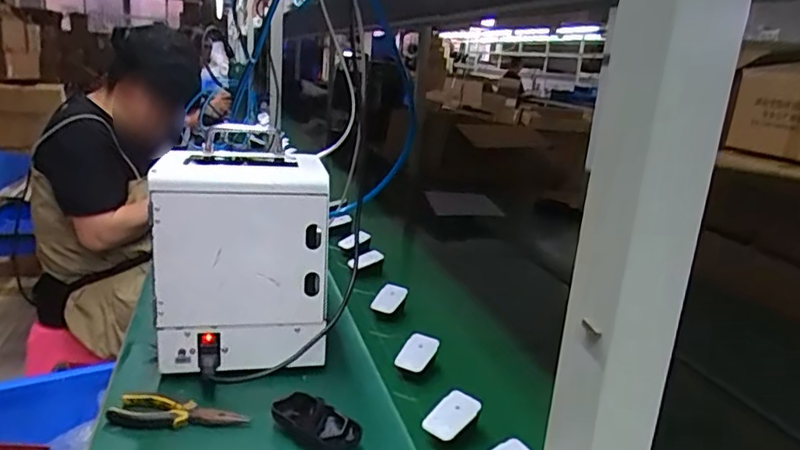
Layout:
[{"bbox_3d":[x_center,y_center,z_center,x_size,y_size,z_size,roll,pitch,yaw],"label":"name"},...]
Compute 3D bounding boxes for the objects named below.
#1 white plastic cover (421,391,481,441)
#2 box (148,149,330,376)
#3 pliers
[{"bbox_3d":[0.061,0.224,0.701,0.042,0.012,0.068,34,56,29],"label":"white plastic cover"},{"bbox_3d":[-0.206,0.054,0.789,0.211,0.272,0.120,1,17,-10],"label":"box"},{"bbox_3d":[-0.253,0.218,0.678,0.154,0.013,0.049,6,16,7],"label":"pliers"}]

